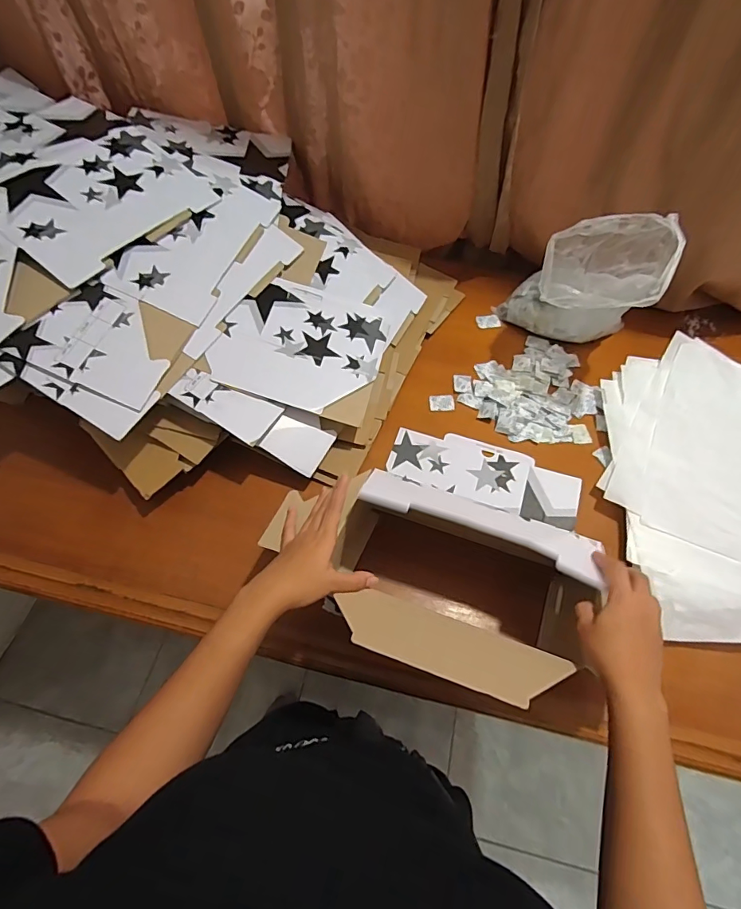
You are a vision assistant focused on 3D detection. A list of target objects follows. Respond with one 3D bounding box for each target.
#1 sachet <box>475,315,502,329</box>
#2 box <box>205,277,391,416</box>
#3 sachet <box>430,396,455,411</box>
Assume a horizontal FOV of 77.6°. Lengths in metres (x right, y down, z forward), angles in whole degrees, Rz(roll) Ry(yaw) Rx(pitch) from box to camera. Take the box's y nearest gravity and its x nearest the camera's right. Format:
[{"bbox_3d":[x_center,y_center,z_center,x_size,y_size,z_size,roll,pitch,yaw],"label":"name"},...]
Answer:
[{"bbox_3d":[0.215,-0.242,0.839,0.043,0.006,0.028,-6,61,-5],"label":"sachet"},{"bbox_3d":[-0.096,-0.163,0.674,0.222,0.014,0.198,17,69,-5],"label":"box"},{"bbox_3d":[0.117,-0.083,0.749,0.041,0.004,0.029,-3,60,-4],"label":"sachet"}]

